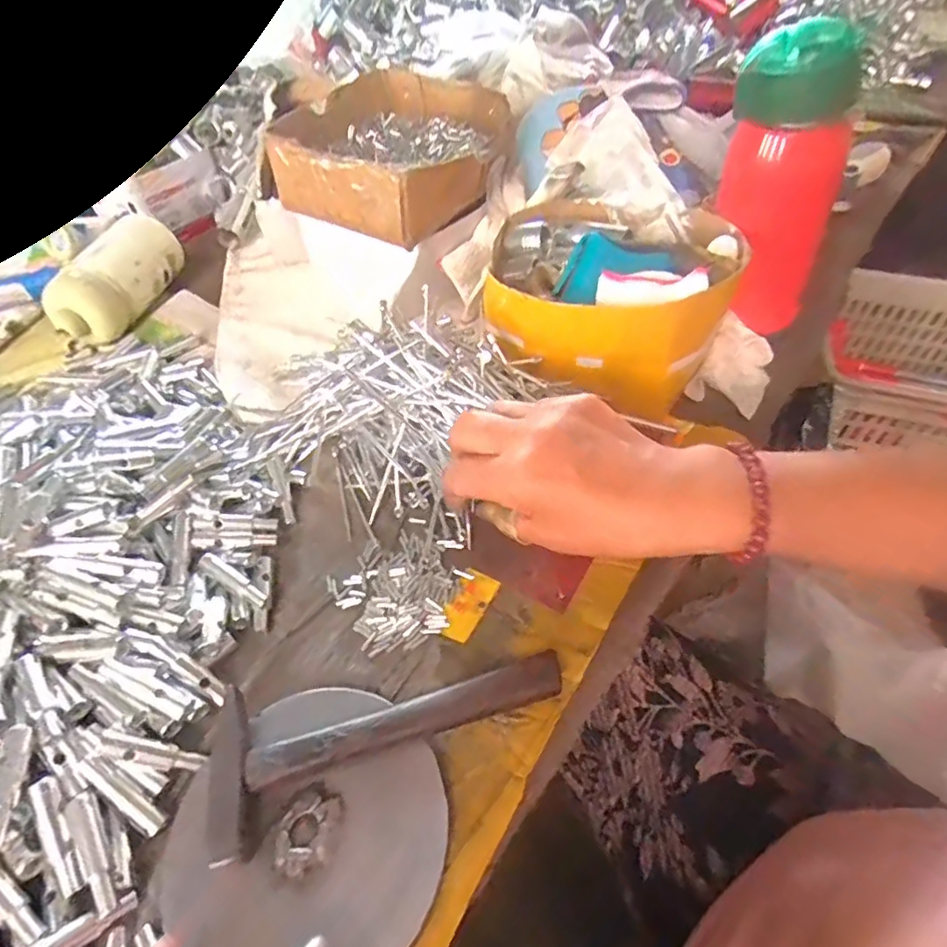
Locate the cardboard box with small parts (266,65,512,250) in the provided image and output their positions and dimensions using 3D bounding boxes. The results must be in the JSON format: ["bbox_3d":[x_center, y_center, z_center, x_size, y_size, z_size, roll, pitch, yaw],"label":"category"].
[{"bbox_3d":[-0.066,-0.282,0.497,0.174,0.056,0.179,24,56,22],"label":"cardboard box with small parts"}]

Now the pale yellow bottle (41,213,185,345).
[{"bbox_3d":[-0.345,-0.191,0.544,0.054,0.065,0.150,8,51,10],"label":"pale yellow bottle"}]

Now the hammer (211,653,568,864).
[{"bbox_3d":[-0.044,0.121,0.291,0.173,0.023,0.070,-19,52,-12],"label":"hammer"}]

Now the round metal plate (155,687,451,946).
[{"bbox_3d":[-0.077,0.162,0.264,0.127,0.015,0.119,-2,50,2],"label":"round metal plate"}]

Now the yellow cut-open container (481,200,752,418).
[{"bbox_3d":[0.100,-0.134,0.442,0.179,0.088,0.138,18,54,17],"label":"yellow cut-open container"}]

